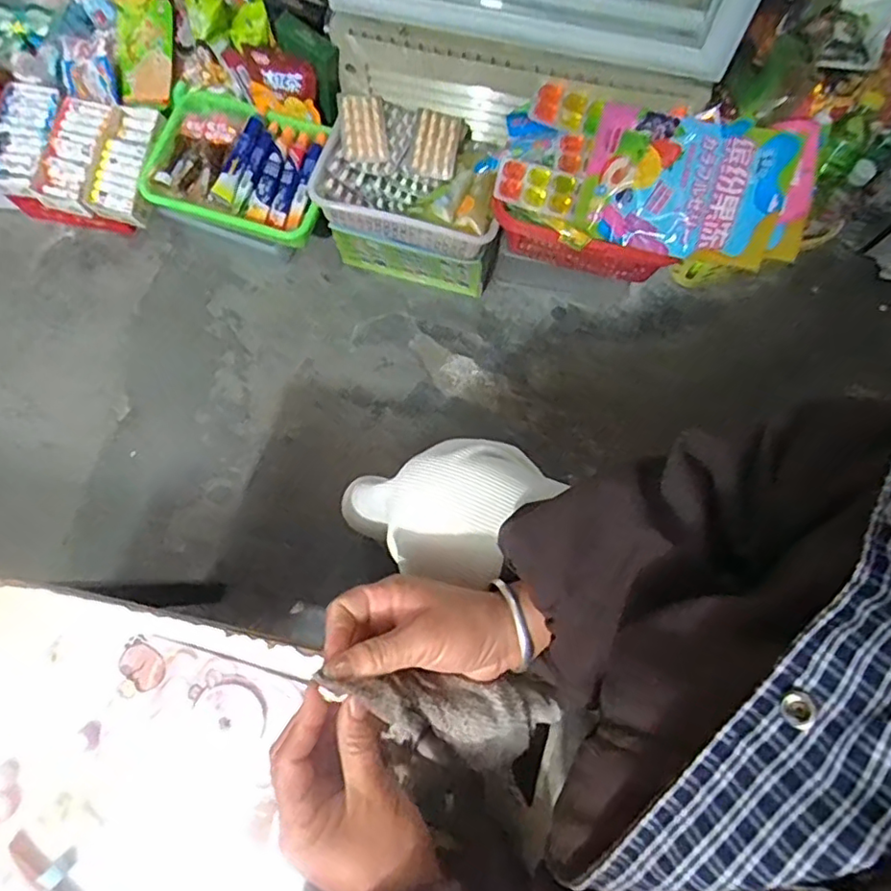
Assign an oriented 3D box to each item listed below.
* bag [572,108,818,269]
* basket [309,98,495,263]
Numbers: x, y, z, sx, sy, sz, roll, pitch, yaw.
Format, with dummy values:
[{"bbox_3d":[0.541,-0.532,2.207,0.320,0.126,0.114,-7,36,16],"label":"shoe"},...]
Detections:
[{"bbox_3d":[0.315,-0.330,0.772,0.265,0.047,0.180,9,95,18],"label":"bag"},{"bbox_3d":[-0.046,-0.405,0.890,0.266,0.085,0.188,13,76,5],"label":"basket"}]

